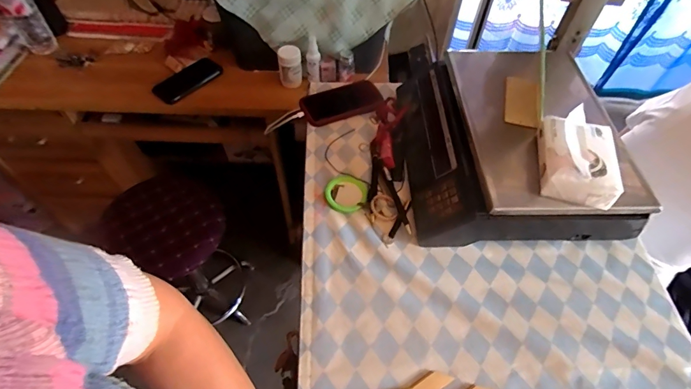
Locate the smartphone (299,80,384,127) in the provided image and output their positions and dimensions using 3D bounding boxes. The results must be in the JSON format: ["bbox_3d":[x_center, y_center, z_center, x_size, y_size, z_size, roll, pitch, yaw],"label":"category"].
[{"bbox_3d":[-0.008,-0.178,0.757,0.150,0.014,0.071,-21,79,-7],"label":"smartphone"}]

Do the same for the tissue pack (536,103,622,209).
[{"bbox_3d":[0.309,-0.052,0.523,0.093,0.053,0.119,12,55,7],"label":"tissue pack"}]

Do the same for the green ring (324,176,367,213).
[{"bbox_3d":[0.002,-0.003,0.634,0.065,0.011,0.069,1,54,-1],"label":"green ring"}]

